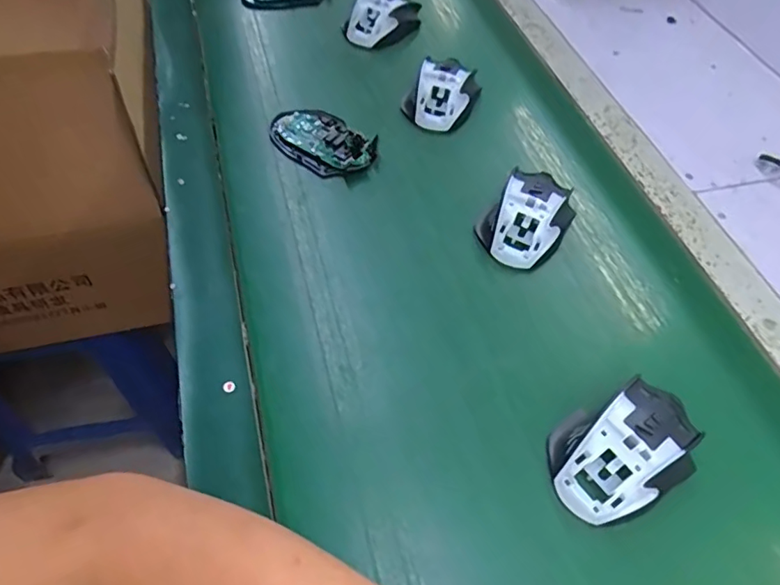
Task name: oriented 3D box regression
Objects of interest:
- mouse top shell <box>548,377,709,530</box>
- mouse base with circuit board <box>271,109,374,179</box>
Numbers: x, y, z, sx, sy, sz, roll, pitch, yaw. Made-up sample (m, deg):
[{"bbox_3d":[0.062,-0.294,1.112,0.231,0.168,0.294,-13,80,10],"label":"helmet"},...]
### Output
[{"bbox_3d":[0.162,0.106,0.371,0.112,0.042,0.074,-25,60,-21],"label":"mouse top shell"},{"bbox_3d":[-0.070,-0.154,0.540,0.109,0.017,0.073,34,59,18],"label":"mouse base with circuit board"}]

